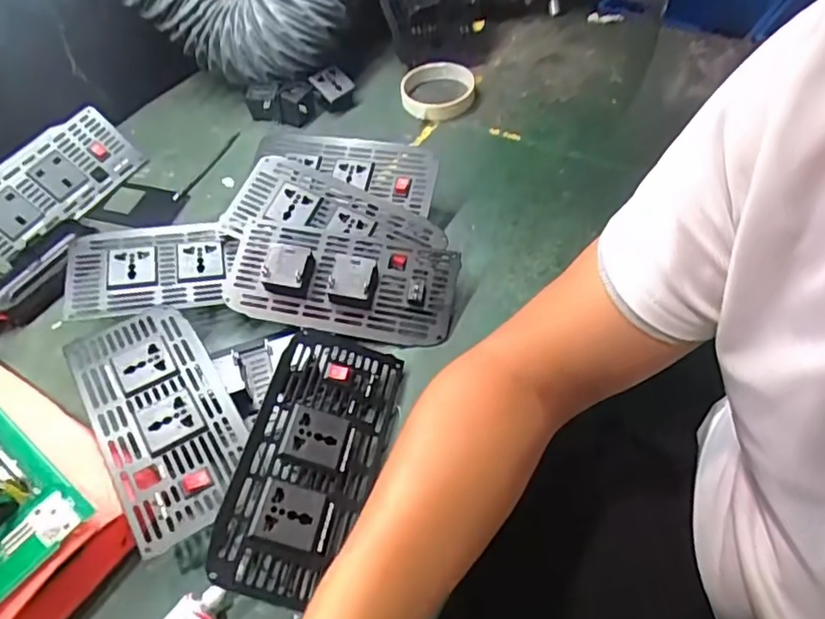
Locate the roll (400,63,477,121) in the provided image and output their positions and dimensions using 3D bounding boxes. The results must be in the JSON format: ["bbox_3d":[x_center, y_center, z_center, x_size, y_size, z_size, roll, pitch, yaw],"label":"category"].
[{"bbox_3d":[0.029,-0.250,0.706,0.083,0.022,0.095,-3,52,1],"label":"roll"}]

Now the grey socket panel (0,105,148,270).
[{"bbox_3d":[-0.365,-0.124,0.618,0.084,0.020,0.181,44,62,-18],"label":"grey socket panel"}]

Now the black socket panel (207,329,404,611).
[{"bbox_3d":[-0.069,0.105,0.434,0.092,0.029,0.187,22,53,-10],"label":"black socket panel"}]

